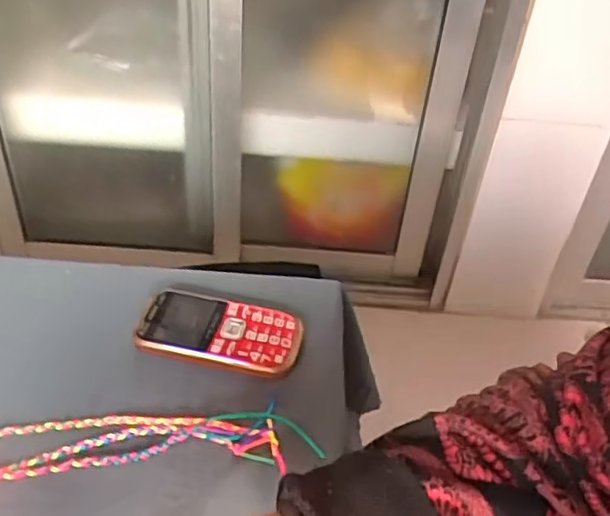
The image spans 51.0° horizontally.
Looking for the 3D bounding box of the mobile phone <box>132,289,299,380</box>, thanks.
[{"bbox_3d":[-0.067,0.058,0.513,0.127,0.013,0.066,11,41,6],"label":"mobile phone"}]

